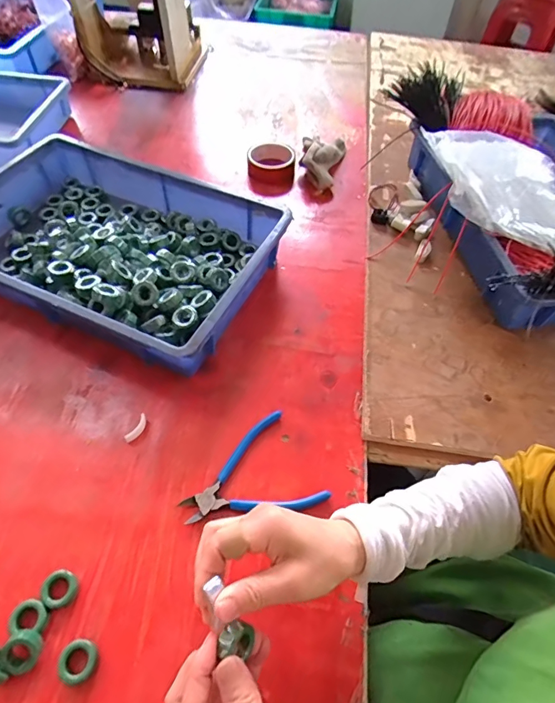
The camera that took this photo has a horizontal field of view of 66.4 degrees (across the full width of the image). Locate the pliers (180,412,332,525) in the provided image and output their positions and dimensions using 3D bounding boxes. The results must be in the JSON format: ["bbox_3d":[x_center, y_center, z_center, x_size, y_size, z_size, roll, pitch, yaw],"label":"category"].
[{"bbox_3d":[-0.034,0.137,0.460,0.142,0.010,0.114,-21,58,-16],"label":"pliers"}]

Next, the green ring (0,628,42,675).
[{"bbox_3d":[-0.217,0.254,0.360,0.030,0.010,0.031,2,85,-21],"label":"green ring"}]

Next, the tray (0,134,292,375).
[{"bbox_3d":[-0.235,-0.153,0.612,0.437,0.081,0.286,22,57,12],"label":"tray"}]

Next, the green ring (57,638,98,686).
[{"bbox_3d":[-0.170,0.264,0.362,0.029,0.013,0.030,1,55,-1],"label":"green ring"}]

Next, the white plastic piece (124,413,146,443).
[{"bbox_3d":[-0.163,0.089,0.491,0.012,0.009,0.035,28,59,16],"label":"white plastic piece"}]

